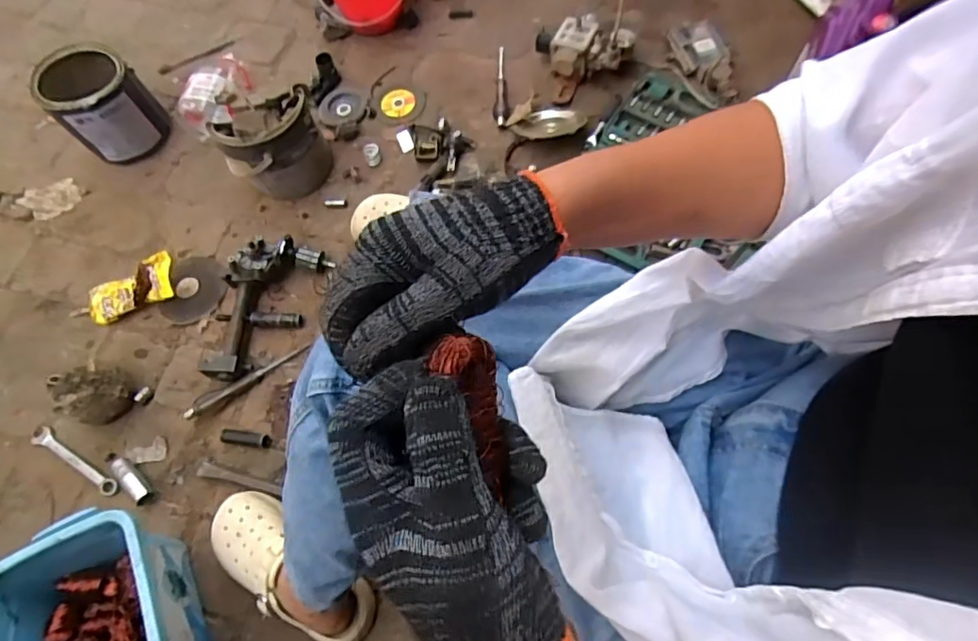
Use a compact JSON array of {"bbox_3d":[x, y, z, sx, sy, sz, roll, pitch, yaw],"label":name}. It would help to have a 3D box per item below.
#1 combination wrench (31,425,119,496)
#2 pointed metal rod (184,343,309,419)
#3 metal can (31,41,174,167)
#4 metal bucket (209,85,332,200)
[{"bbox_3d":[-0.618,0.211,0.855,0.161,0.013,0.029,30,71,13],"label":"combination wrench"},{"bbox_3d":[-0.370,0.091,0.877,0.197,0.016,0.020,-31,69,-11],"label":"pointed metal rod"},{"bbox_3d":[-0.661,-0.368,0.986,0.145,0.167,0.145,-1,67,2],"label":"metal can"},{"bbox_3d":[-0.368,-0.315,0.969,0.170,0.144,0.157,-1,67,2],"label":"metal bucket"}]

